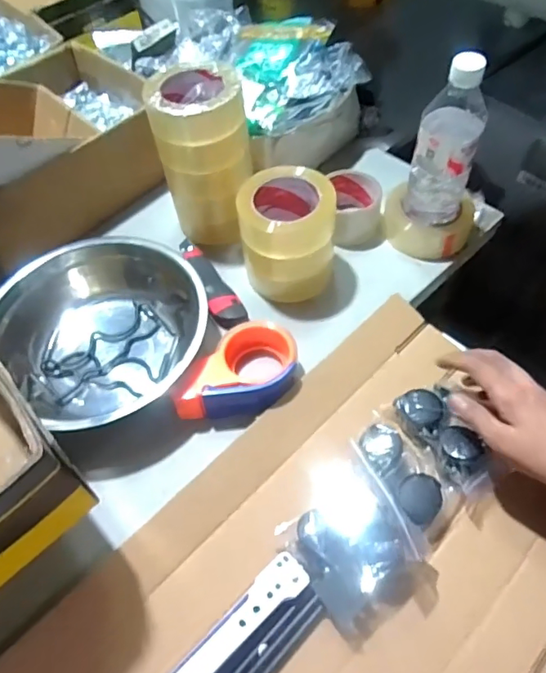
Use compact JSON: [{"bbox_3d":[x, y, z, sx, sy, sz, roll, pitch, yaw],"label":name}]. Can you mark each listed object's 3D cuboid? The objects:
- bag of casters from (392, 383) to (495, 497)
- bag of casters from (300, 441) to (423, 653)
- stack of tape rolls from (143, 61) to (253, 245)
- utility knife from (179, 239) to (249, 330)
[{"bbox_3d":[0.176,0.100,0.527,0.056,0.030,0.109,-24,54,-13],"label":"bag of casters"},{"bbox_3d":[0.070,0.179,0.469,0.096,0.047,0.140,-28,58,-15],"label":"bag of casters"},{"bbox_3d":[-0.087,-0.224,0.657,0.112,0.190,0.097,-7,55,-1],"label":"stack of tape rolls"},{"bbox_3d":[-0.083,-0.075,0.661,0.038,0.025,0.161,-25,57,-13],"label":"utility knife"}]

